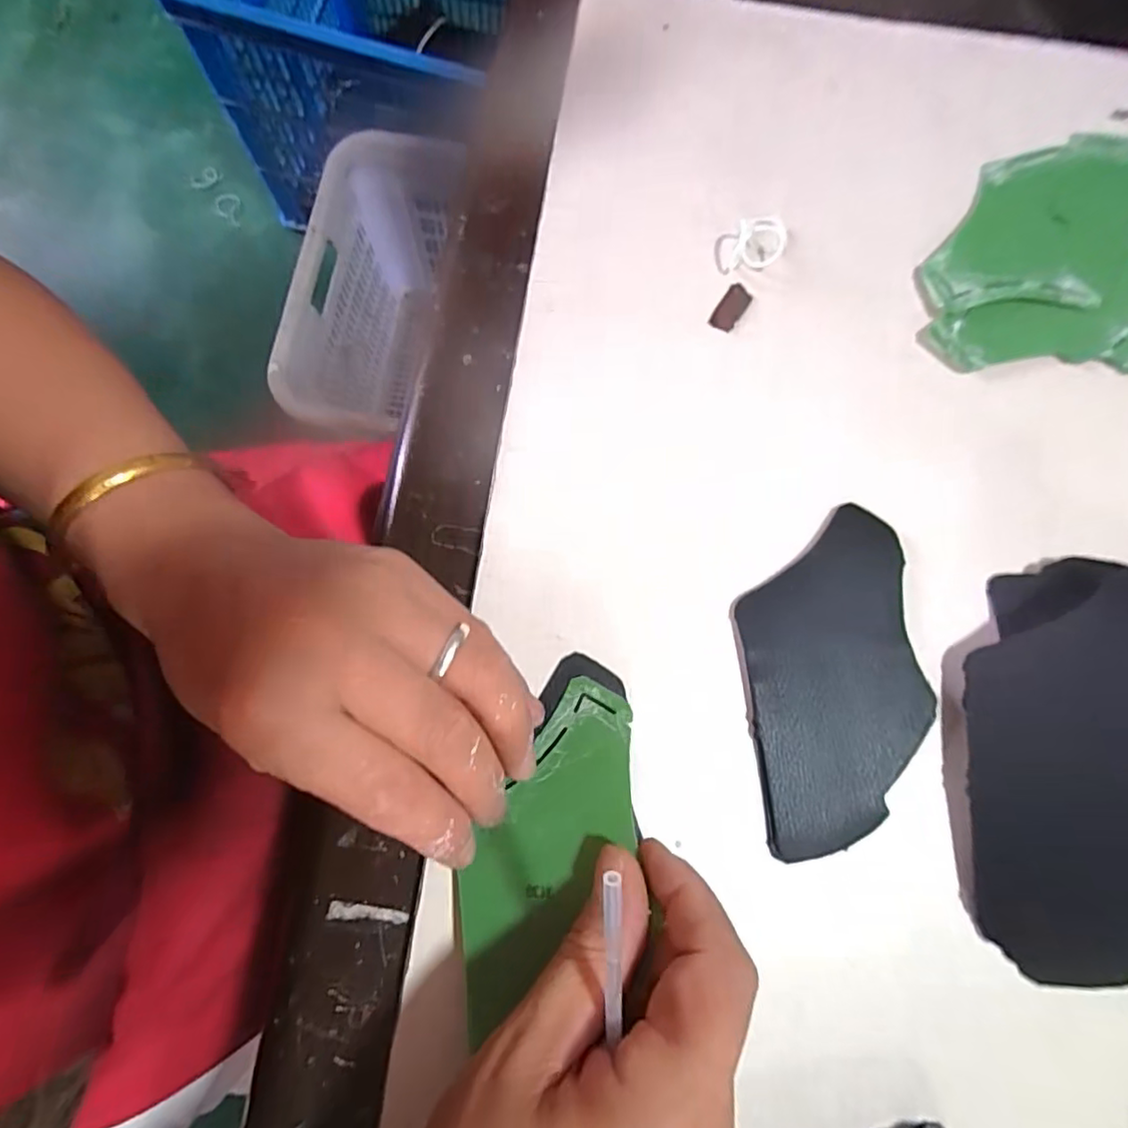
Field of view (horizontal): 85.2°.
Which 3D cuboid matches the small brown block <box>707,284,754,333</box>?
[{"bbox_3d":[0.073,-0.111,0.266,0.011,0.004,0.022,30,78,5],"label":"small brown block"}]

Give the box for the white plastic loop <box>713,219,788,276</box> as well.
[{"bbox_3d":[0.084,-0.140,0.270,0.033,0.006,0.023,-6,78,-3],"label":"white plastic loop"}]

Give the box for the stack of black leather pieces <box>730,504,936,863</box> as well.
[{"bbox_3d":[0.102,0.042,0.232,0.068,0.007,0.120,-5,77,-2],"label":"stack of black leather pieces"}]

